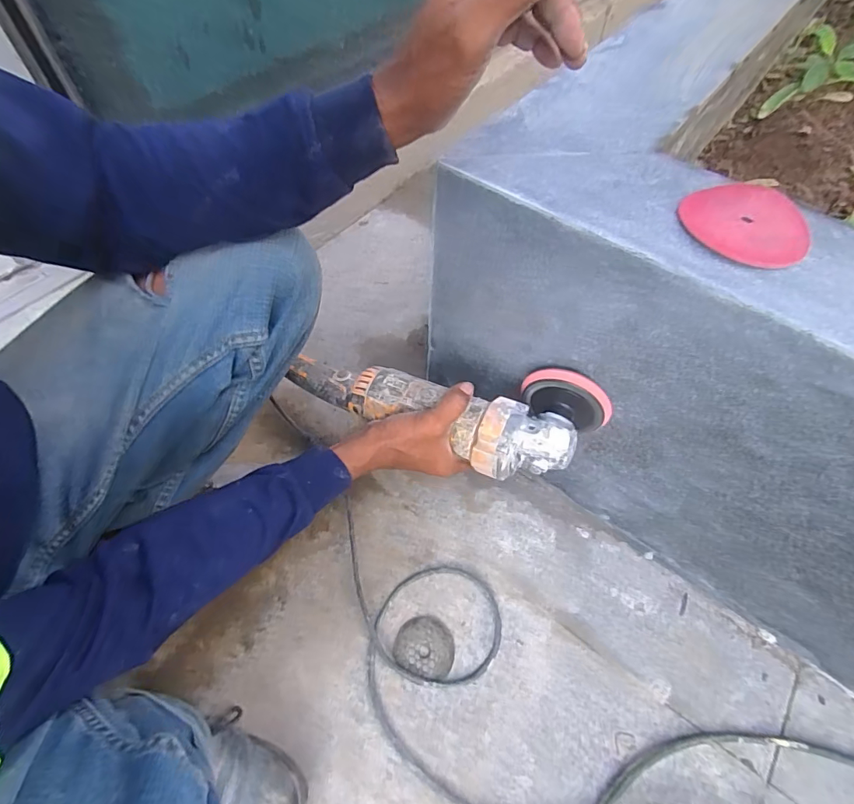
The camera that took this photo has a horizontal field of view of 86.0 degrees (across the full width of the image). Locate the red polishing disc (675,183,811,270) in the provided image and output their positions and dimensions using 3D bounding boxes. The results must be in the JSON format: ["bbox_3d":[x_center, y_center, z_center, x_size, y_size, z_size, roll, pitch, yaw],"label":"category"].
[{"bbox_3d":[0.248,-0.141,0.359,0.094,0.015,0.083,39,64,23],"label":"red polishing disc"}]

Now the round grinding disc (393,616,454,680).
[{"bbox_3d":[-0.003,0.296,0.557,0.070,0.006,0.063,7,56,4],"label":"round grinding disc"}]

